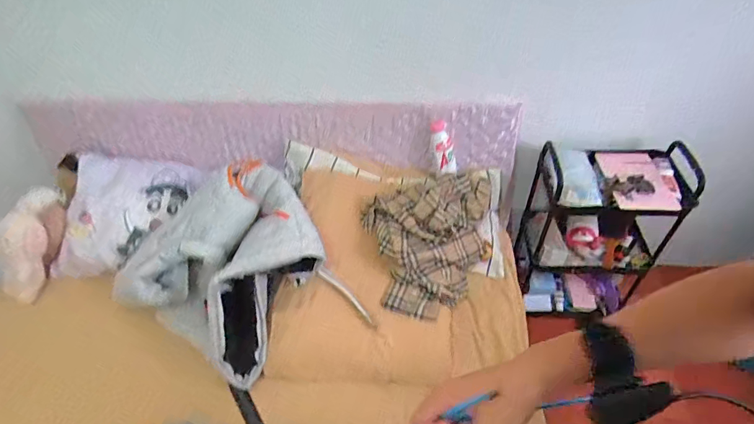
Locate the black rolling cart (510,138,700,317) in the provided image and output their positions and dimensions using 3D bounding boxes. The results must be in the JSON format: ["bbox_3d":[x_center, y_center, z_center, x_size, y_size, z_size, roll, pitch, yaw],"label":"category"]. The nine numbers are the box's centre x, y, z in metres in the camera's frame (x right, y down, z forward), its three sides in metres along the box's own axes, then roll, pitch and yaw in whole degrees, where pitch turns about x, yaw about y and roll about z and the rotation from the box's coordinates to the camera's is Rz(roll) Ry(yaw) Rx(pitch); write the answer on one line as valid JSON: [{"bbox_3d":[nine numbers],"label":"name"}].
[{"bbox_3d":[0.648,0.086,1.336,0.368,0.560,0.224,-1,46,3],"label":"black rolling cart"}]

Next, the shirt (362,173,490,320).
[{"bbox_3d":[0.121,0.049,1.153,0.306,0.161,0.414,21,51,22],"label":"shirt"}]

